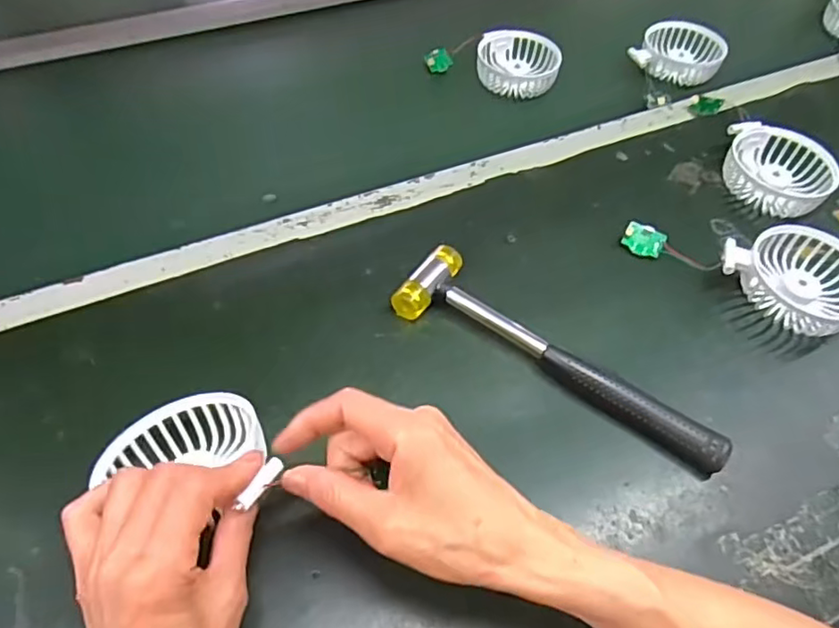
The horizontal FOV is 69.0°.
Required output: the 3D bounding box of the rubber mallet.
[{"bbox_3d":[0.099,0.026,0.429,0.239,0.022,0.059,27,57,14],"label":"rubber mallet"}]

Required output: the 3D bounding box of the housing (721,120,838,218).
[{"bbox_3d":[0.323,-0.132,0.554,0.093,0.033,0.091,23,56,11],"label":"housing"}]

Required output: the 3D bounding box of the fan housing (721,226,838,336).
[{"bbox_3d":[0.295,-0.031,0.480,0.105,0.034,0.082,31,58,16],"label":"fan housing"}]

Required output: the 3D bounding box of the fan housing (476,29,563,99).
[{"bbox_3d":[0.110,-0.279,0.678,0.090,0.033,0.077,10,54,2],"label":"fan housing"}]

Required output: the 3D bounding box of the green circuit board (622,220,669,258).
[{"bbox_3d":[0.182,-0.060,0.496,0.033,0.007,0.026,21,90,11],"label":"green circuit board"}]

